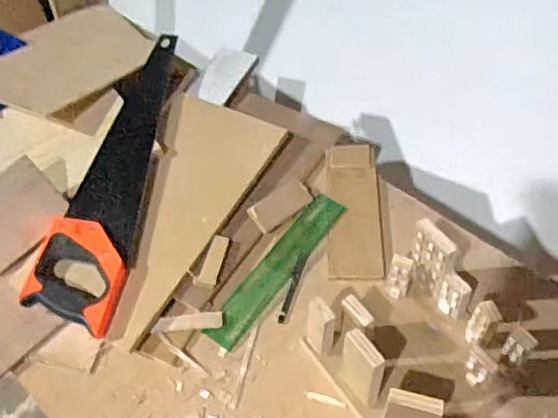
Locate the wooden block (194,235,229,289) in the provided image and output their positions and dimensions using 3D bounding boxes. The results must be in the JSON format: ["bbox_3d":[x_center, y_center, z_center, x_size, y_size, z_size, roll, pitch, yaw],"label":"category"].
[{"bbox_3d":[-0.083,0.067,0.738,0.024,0.011,0.074,11,53,13],"label":"wooden block"}]

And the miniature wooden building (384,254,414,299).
[{"bbox_3d":[0.144,0.086,0.698,0.027,0.078,0.019,11,53,13],"label":"miniature wooden building"}]

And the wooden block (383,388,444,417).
[{"bbox_3d":[0.138,0.217,0.599,0.054,0.086,0.018,14,54,16],"label":"wooden block"}]

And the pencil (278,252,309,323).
[{"bbox_3d":[0.019,0.101,0.748,0.013,0.010,0.103,12,53,14],"label":"pencil"}]

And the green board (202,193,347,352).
[{"bbox_3d":[-0.001,0.077,0.762,0.045,0.007,0.256,32,62,18],"label":"green board"}]

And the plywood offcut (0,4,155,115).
[{"bbox_3d":[-0.349,-0.247,0.948,0.185,0.012,0.306,33,54,17],"label":"plywood offcut"}]

